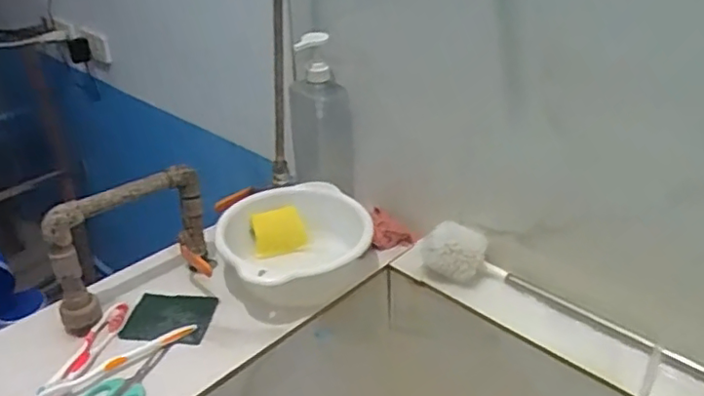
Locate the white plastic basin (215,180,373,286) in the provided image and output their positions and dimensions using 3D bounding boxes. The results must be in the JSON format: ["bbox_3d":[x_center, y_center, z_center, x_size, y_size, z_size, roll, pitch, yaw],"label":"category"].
[{"bbox_3d":[-0.076,0.072,0.805,0.199,0.085,0.211,-4,31,-5],"label":"white plastic basin"}]

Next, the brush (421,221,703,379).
[{"bbox_3d":[0.342,0.153,0.673,0.623,0.082,0.075,19,37,31],"label":"brush"}]

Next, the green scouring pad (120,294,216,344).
[{"bbox_3d":[-0.228,0.149,0.743,0.106,0.012,0.084,4,31,8],"label":"green scouring pad"}]

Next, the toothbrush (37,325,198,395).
[{"bbox_3d":[-0.262,0.183,0.672,0.174,0.017,0.020,-24,38,-33],"label":"toothbrush"}]

